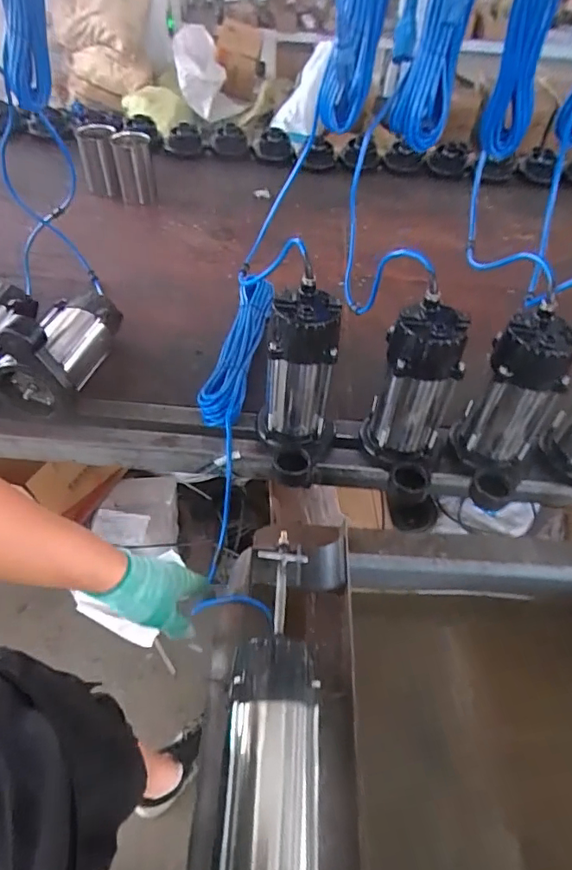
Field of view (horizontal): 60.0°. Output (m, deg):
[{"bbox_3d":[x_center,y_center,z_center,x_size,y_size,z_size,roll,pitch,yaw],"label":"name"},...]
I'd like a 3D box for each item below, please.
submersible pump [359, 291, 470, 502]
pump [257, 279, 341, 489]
[{"bbox_3d":[0.166,-0.035,0.659,0.113,0.234,0.144,17,50,10],"label":"submersible pump"},{"bbox_3d":[0.017,-0.056,0.671,0.108,0.234,0.149,5,49,1],"label":"pump"}]

